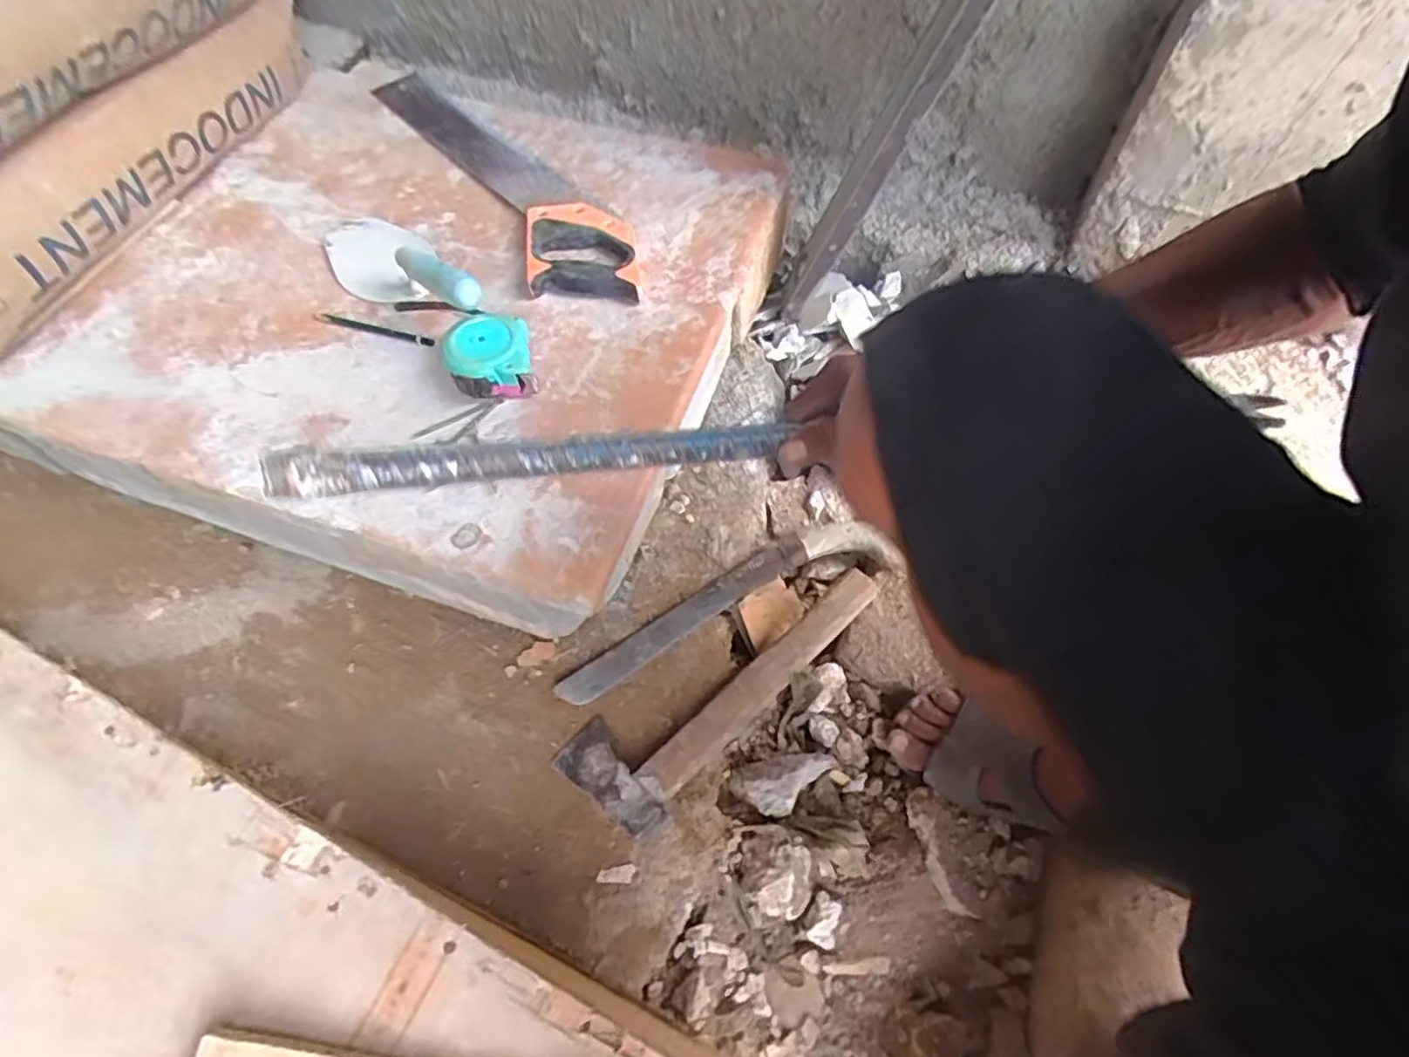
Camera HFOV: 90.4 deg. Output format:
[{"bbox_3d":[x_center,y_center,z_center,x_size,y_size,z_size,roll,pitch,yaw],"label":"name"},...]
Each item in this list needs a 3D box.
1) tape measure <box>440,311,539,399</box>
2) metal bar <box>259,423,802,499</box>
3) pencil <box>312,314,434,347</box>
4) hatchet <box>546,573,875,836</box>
[{"bbox_3d":[-0.194,-0.154,0.633,0.073,0.042,0.075,-14,62,-7],"label":"tape measure"},{"bbox_3d":[-0.082,-0.040,0.387,0.278,0.019,0.015,-7,60,-22],"label":"metal bar"},{"bbox_3d":[-0.321,-0.193,0.678,0.126,0.004,0.015,16,62,8],"label":"pencil"},{"bbox_3d":[0.020,0.131,0.633,0.315,0.032,0.100,-39,68,-20],"label":"hatchet"}]

